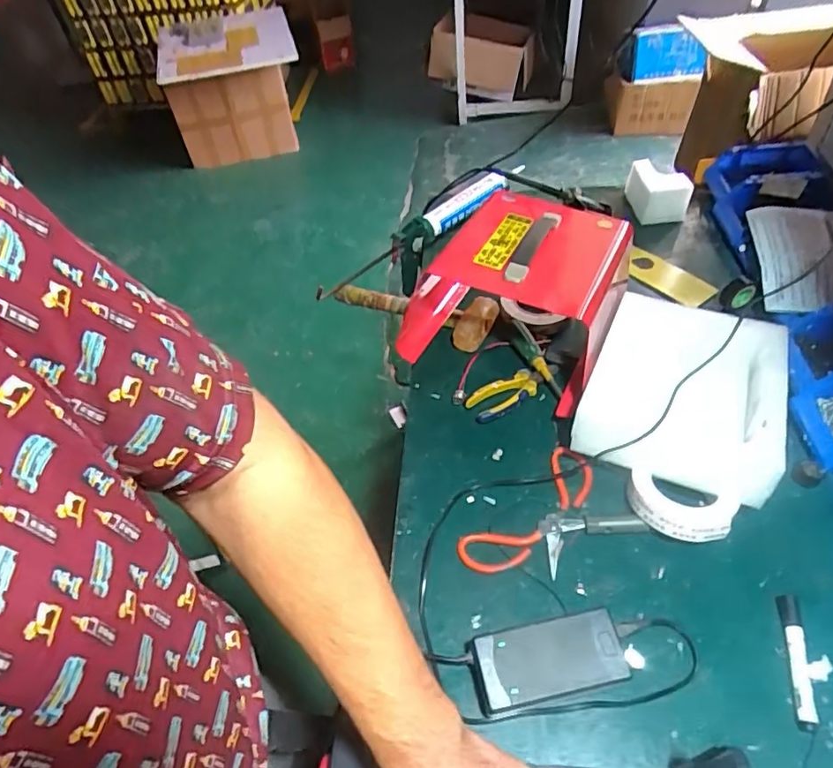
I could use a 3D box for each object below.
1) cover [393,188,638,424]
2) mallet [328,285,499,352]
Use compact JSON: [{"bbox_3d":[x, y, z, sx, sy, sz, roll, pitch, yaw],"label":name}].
[{"bbox_3d":[0.147,-0.145,0.870,0.289,0.182,0.299,15,53,18],"label":"cover"},{"bbox_3d":[-0.015,-0.121,0.970,0.293,0.048,0.098,15,53,18],"label":"mallet"}]

